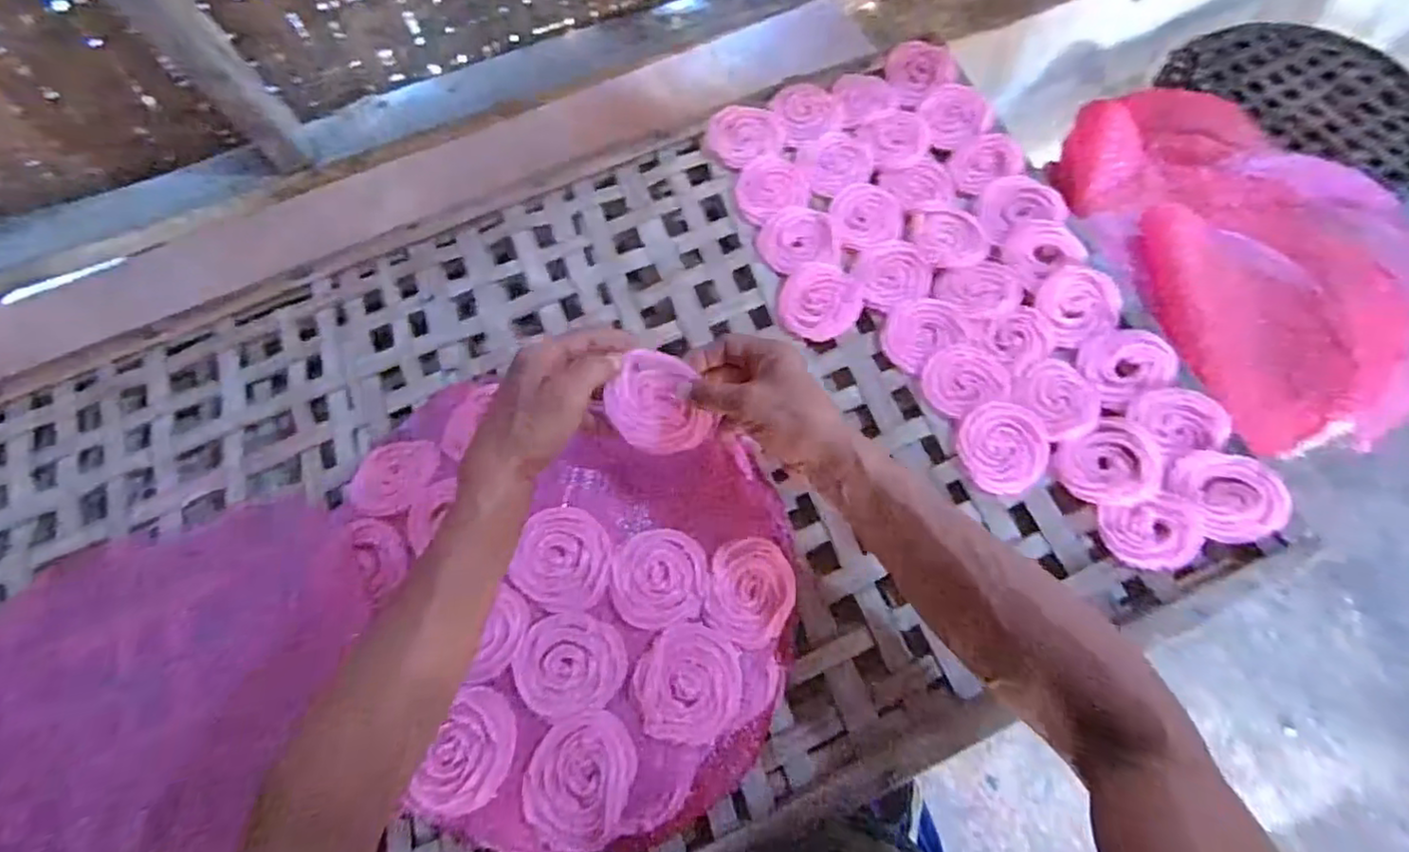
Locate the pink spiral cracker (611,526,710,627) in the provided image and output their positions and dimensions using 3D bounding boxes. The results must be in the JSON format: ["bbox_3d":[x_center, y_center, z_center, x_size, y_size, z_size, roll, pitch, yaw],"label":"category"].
[{"bbox_3d":[-0.034,0.114,0.485,0.070,0.008,0.072,0,68,3],"label":"pink spiral cracker"}]

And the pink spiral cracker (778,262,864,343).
[{"bbox_3d":[0.106,-0.114,0.595,0.071,0.012,0.073,-1,68,3],"label":"pink spiral cracker"}]

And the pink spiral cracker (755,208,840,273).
[{"bbox_3d":[0.087,-0.178,0.615,0.071,0.008,0.067,-13,68,-2],"label":"pink spiral cracker"}]

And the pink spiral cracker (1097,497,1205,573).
[{"bbox_3d":[0.343,0.084,0.496,0.070,0.013,0.053,-6,68,1],"label":"pink spiral cracker"}]

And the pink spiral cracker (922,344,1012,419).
[{"bbox_3d":[0.226,-0.040,0.564,0.069,0.016,0.061,-18,68,-4],"label":"pink spiral cracker"}]

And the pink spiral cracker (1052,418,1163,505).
[{"bbox_3d":[0.326,0.031,0.520,0.079,0.012,0.063,-27,69,-8],"label":"pink spiral cracker"}]

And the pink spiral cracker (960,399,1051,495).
[{"bbox_3d":[0.249,0.018,0.539,0.067,0.022,0.074,-1,68,3],"label":"pink spiral cracker"}]

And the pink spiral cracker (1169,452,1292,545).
[{"bbox_3d":[0.406,0.053,0.496,0.069,0.013,0.072,-1,68,3],"label":"pink spiral cracker"}]

